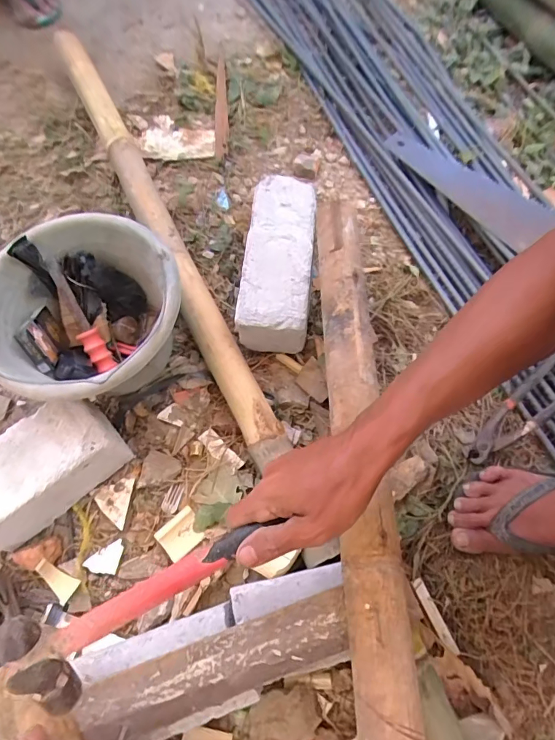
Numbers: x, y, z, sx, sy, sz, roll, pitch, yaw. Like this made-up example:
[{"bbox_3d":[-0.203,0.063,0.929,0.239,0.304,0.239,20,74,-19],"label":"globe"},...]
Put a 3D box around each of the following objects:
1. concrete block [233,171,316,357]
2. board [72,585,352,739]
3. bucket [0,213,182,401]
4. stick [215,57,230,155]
[{"bbox_3d":[0.002,-0.164,0.658,0.097,0.089,0.256,4,64,4],"label":"concrete block"},{"bbox_3d":[-0.054,0.286,0.413,0.259,0.009,0.062,-17,65,-6],"label":"board"},{"bbox_3d":[-0.247,-0.057,0.599,0.239,0.169,0.239,0,65,0],"label":"bucket"},{"bbox_3d":[-0.109,-0.531,0.857,0.026,0.016,0.284,-1,65,0],"label":"stick"}]

